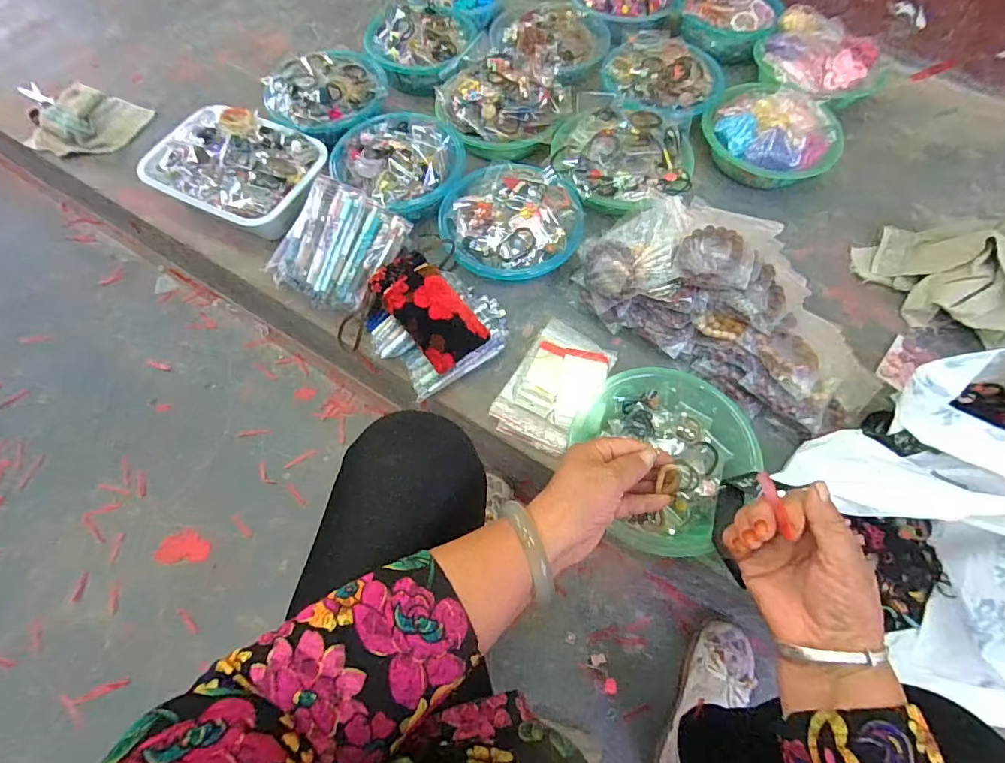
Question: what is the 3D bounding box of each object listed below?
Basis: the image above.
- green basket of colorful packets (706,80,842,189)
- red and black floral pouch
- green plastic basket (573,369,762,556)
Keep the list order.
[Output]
[{"bbox_3d":[0.484,-0.440,0.879,0.233,0.109,0.194,33,68,14],"label":"green basket of colorful packets"},{"bbox_3d":[-0.110,-0.106,0.693,0.089,0.059,0.183,-37,70,-17],"label":"red and black floral pouch"},{"bbox_3d":[0.210,0.098,0.638,0.231,0.063,0.237,0,64,0],"label":"green plastic basket"}]

